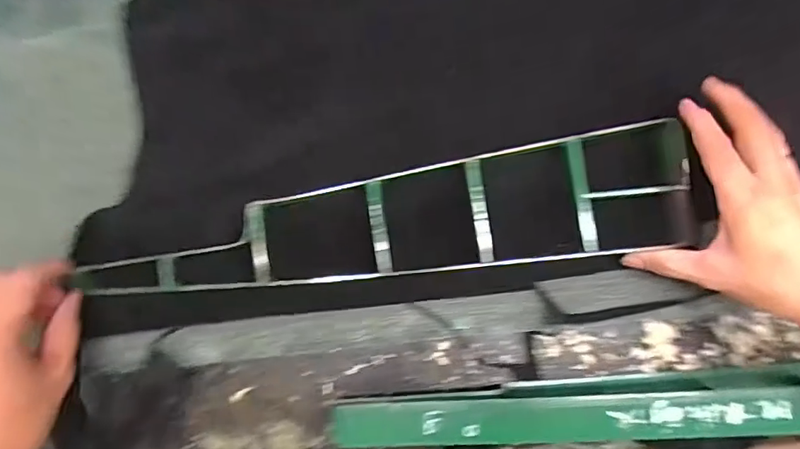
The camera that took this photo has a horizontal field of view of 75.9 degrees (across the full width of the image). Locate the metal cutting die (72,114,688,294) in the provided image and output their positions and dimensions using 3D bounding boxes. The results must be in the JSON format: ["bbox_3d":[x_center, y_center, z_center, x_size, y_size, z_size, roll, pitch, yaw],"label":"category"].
[{"bbox_3d":[-0.007,0.004,0.399,0.481,0.027,0.096,-10,91,-1],"label":"metal cutting die"}]

